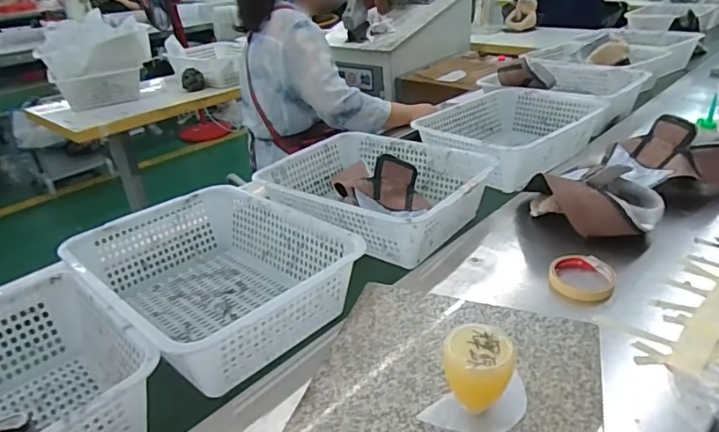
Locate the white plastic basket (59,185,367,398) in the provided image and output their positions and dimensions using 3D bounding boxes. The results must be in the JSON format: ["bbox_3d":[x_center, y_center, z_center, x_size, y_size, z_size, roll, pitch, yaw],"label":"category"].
[{"bbox_3d":[-0.218,0.090,0.754,0.365,0.122,0.290,21,38,39],"label":"white plastic basket"}]

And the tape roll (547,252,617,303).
[{"bbox_3d":[0.318,0.088,0.722,0.084,0.024,0.088,-4,28,2],"label":"tape roll"}]

